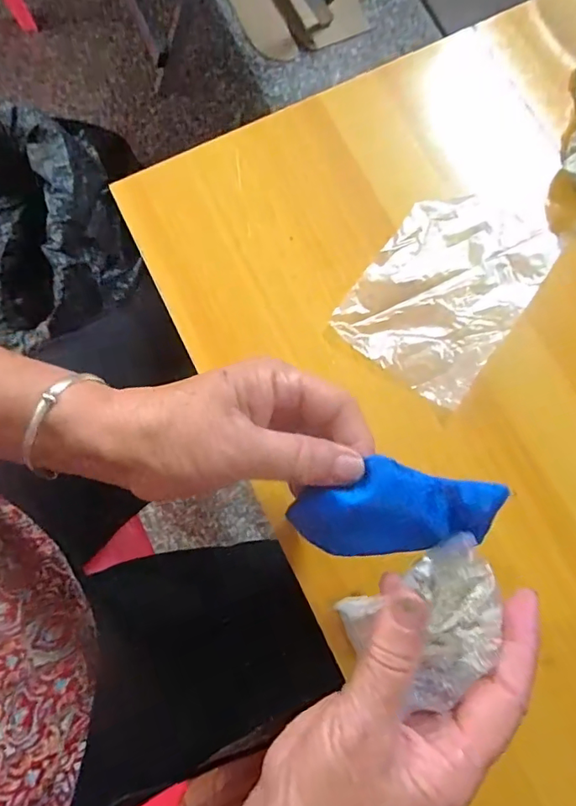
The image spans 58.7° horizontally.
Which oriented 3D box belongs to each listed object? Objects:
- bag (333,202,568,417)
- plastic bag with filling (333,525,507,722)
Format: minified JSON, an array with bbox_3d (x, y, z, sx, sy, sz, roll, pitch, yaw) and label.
[{"bbox_3d":[0.110,-0.081,0.347,0.097,0.009,0.151,35,81,8],"label":"bag"},{"bbox_3d":[0.067,0.101,0.237,0.071,0.030,0.056,-31,52,-6],"label":"plastic bag with filling"}]

